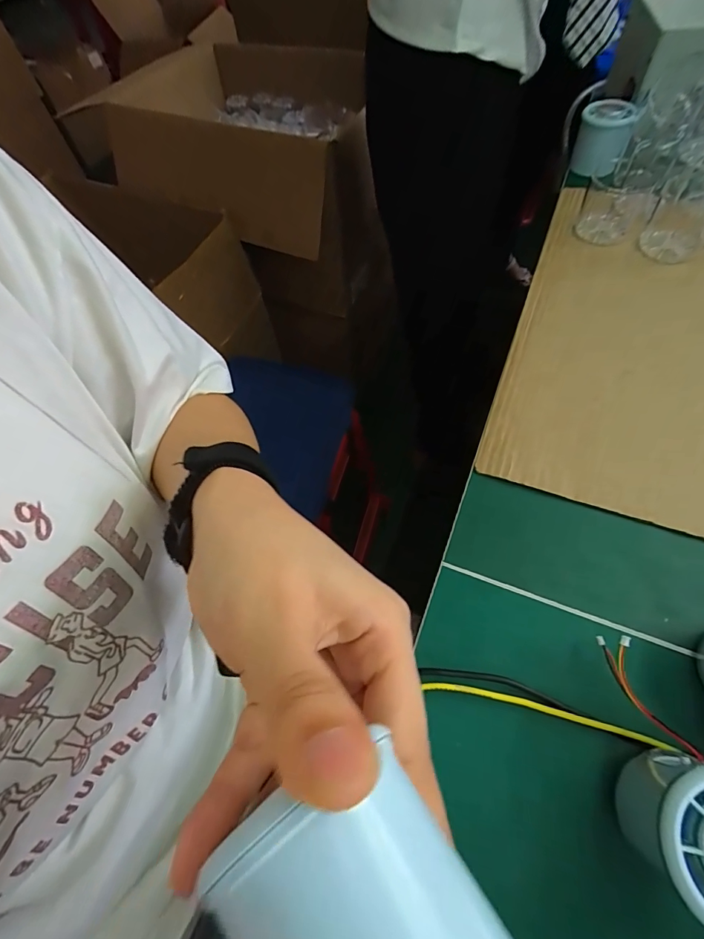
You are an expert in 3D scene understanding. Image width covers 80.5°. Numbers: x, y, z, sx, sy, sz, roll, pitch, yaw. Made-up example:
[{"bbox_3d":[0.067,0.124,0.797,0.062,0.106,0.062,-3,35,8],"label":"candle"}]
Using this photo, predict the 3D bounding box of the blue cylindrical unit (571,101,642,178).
[{"bbox_3d":[0.310,-0.412,0.517,0.058,0.067,0.052,18,63,14],"label":"blue cylindrical unit"}]

